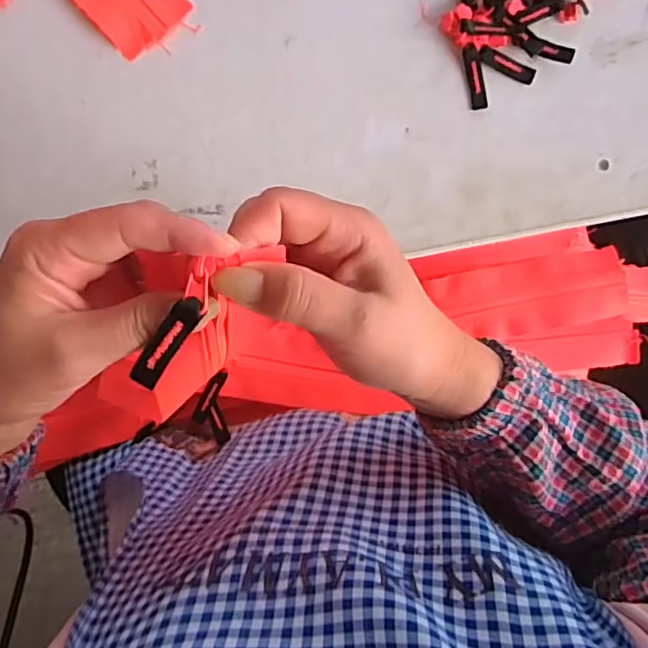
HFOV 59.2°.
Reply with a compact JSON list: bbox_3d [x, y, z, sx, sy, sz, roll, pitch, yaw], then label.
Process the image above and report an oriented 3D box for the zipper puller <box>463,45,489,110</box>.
[{"bbox_3d":[0.116,-0.190,0.439,0.013,0.006,0.046,-16,95,-2],"label":"zipper puller"}]

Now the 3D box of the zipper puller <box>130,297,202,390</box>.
[{"bbox_3d":[-0.064,0.009,0.231,0.010,0.005,0.047,37,111,-5],"label":"zipper puller"}]

